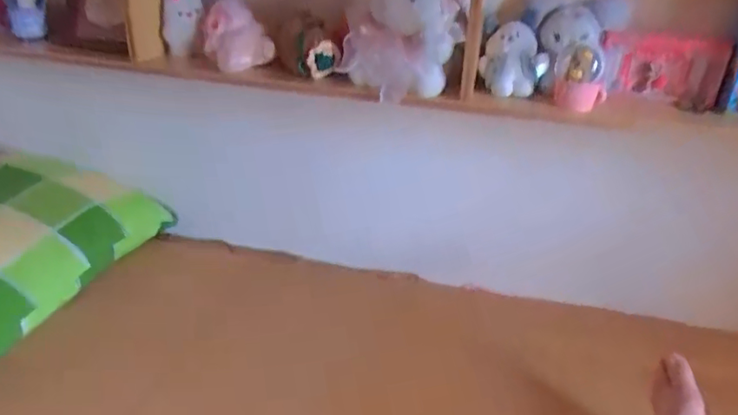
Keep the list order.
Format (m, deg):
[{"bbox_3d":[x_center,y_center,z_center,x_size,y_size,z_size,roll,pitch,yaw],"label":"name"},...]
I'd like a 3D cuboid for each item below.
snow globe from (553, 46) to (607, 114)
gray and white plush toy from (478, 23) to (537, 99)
[{"bbox_3d":[0.281,-0.172,0.757,0.067,0.075,0.050,9,29,14],"label":"snow globe"},{"bbox_3d":[0.199,-0.207,0.804,0.084,0.081,0.064,8,28,12],"label":"gray and white plush toy"}]

